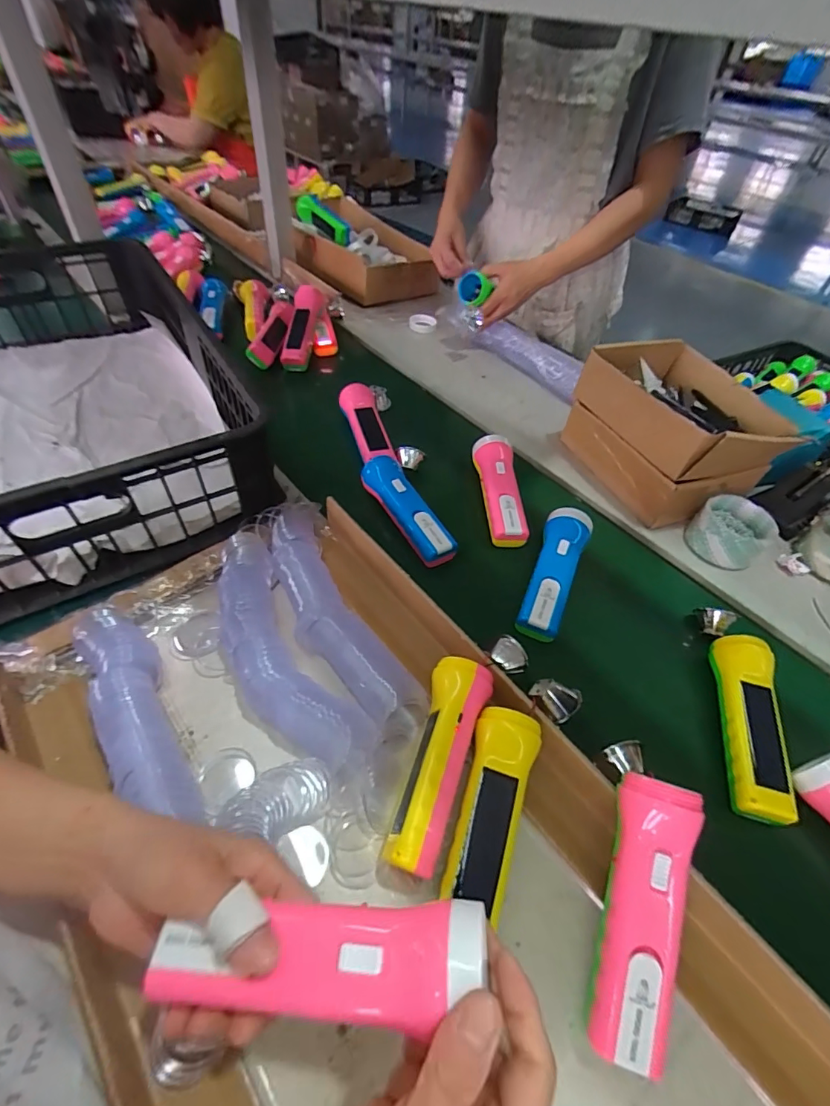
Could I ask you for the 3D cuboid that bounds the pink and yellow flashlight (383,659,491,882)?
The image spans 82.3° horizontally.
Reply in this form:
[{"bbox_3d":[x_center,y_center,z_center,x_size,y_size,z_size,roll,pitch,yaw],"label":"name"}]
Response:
[{"bbox_3d":[0.019,0.162,0.371,0.047,0.048,0.155,16,52,10],"label":"pink and yellow flashlight"}]

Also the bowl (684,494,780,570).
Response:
[{"bbox_3d":[0.391,-0.026,0.585,0.085,0.049,0.083,2,49,-2],"label":"bowl"}]

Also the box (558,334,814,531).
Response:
[{"bbox_3d":[0.352,-0.172,0.637,0.196,0.127,0.226,-18,53,-18],"label":"box"}]

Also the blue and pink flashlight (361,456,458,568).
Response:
[{"bbox_3d":[-0.010,-0.054,0.568,0.045,0.036,0.161,-26,57,-22],"label":"blue and pink flashlight"}]

